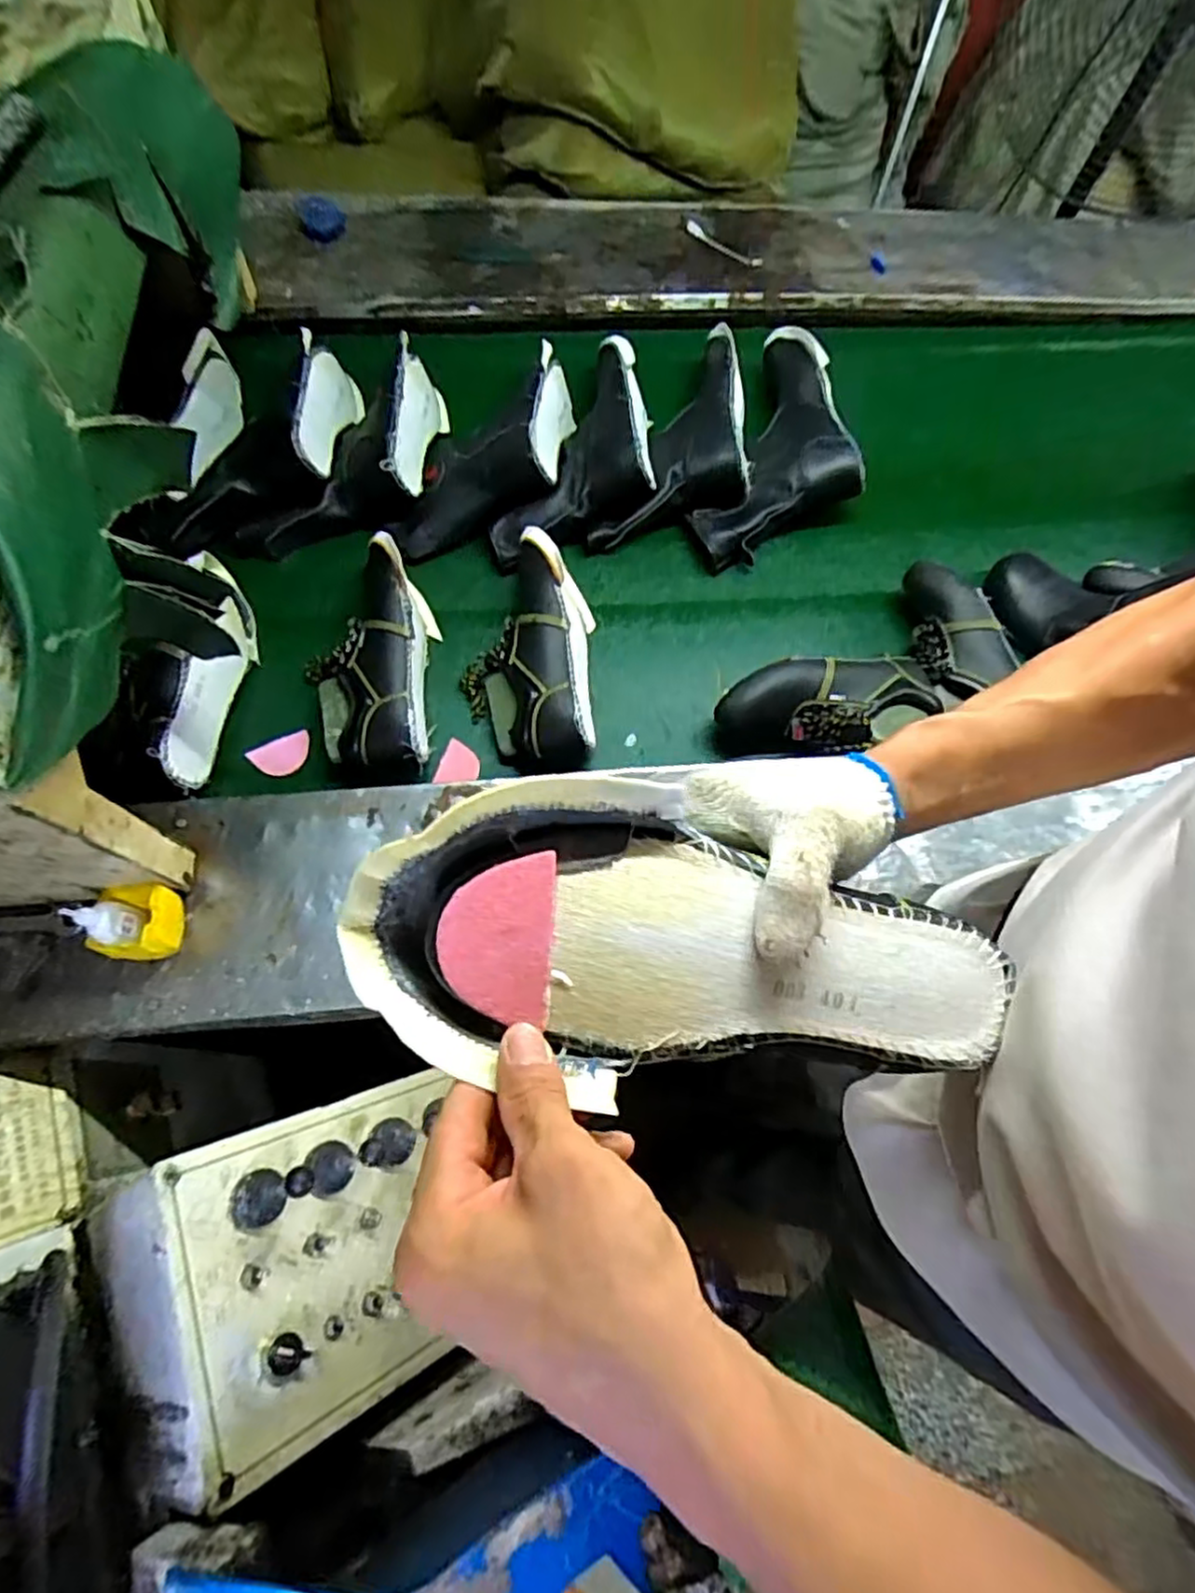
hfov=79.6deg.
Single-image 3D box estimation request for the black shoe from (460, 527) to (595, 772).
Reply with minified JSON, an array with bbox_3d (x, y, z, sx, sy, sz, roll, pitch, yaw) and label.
[{"bbox_3d":[-0.082,-0.179,0.864,0.148,0.084,0.278,2,68,-2],"label":"black shoe"}]

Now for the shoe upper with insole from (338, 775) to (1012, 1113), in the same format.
[{"bbox_3d":[0.045,0.067,0.305,0.289,0.059,0.114,11,68,-9],"label":"shoe upper with insole"}]

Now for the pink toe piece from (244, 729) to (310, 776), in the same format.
[{"bbox_3d":[-0.370,-0.047,0.841,0.071,0.010,0.041,-22,93,-14],"label":"pink toe piece"}]

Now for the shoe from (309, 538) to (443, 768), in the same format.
[{"bbox_3d":[-0.268,-0.169,0.842,0.145,0.092,0.308,0,68,-3],"label":"shoe"}]

